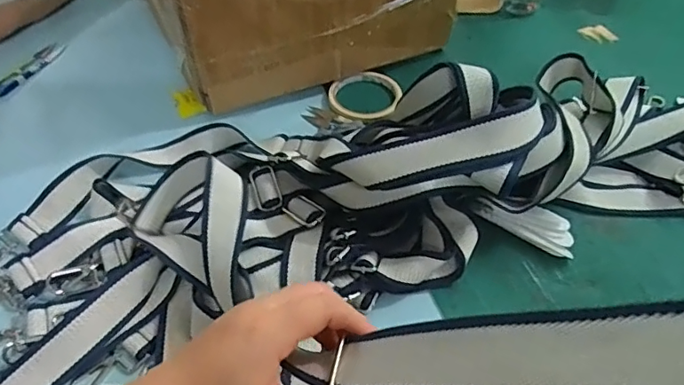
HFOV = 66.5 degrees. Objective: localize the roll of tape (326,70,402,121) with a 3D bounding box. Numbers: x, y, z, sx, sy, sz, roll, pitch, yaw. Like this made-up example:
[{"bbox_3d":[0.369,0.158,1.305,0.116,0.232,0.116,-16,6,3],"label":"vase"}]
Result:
[{"bbox_3d":[0.029,-0.123,0.651,0.090,0.020,0.084,1,51,-1],"label":"roll of tape"}]

